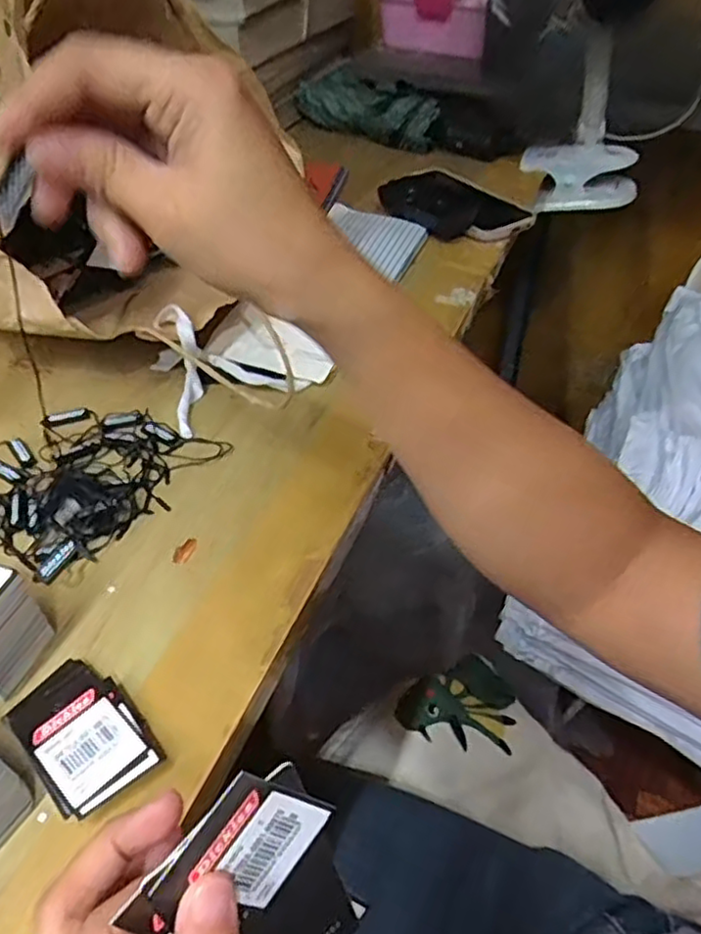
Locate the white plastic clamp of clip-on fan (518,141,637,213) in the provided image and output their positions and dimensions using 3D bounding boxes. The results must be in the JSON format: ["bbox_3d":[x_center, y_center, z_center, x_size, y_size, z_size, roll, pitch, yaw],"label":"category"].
[{"bbox_3d":[0.268,-0.340,0.786,0.131,0.069,0.031,8,45,6],"label":"white plastic clamp of clip-on fan"}]

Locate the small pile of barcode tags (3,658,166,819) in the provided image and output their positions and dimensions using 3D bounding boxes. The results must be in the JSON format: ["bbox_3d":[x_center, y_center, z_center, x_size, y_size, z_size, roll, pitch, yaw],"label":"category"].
[{"bbox_3d":[-0.120,0.117,0.296,0.045,0.014,0.071,-34,55,-30],"label":"small pile of barcode tags"}]

